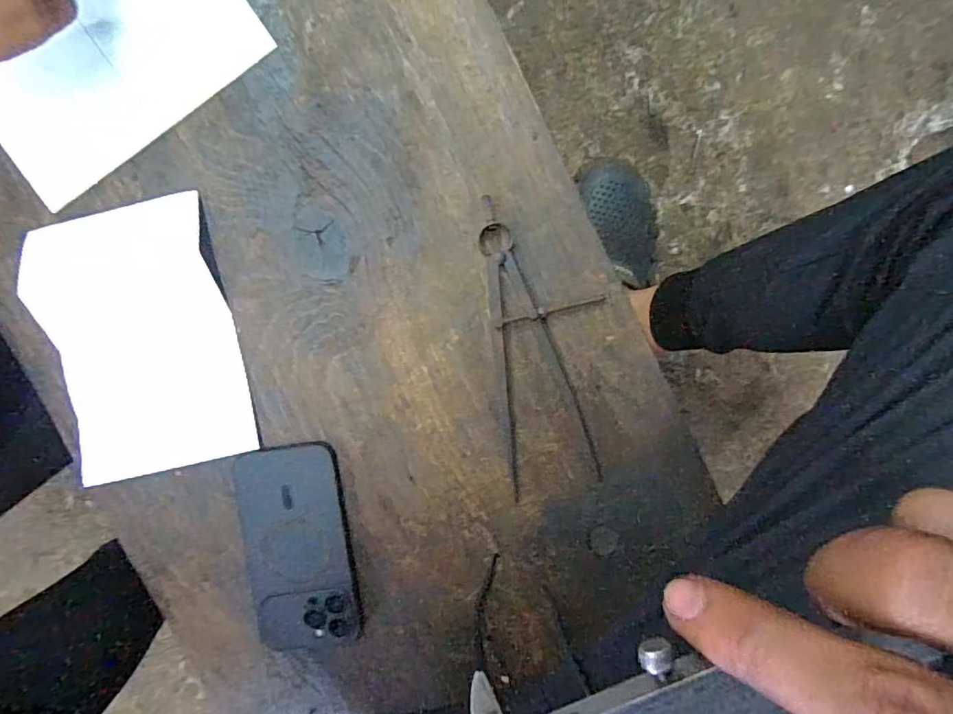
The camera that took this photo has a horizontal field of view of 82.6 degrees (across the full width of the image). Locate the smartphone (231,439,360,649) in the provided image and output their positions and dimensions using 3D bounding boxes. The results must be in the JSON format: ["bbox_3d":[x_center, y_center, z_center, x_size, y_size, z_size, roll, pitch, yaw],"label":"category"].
[{"bbox_3d":[-0.144,0.155,0.440,0.083,0.013,0.163,-8,94,1],"label":"smartphone"}]

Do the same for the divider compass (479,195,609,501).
[{"bbox_3d":[0.057,-0.011,0.425,0.085,0.010,0.230,-8,94,1],"label":"divider compass"}]

